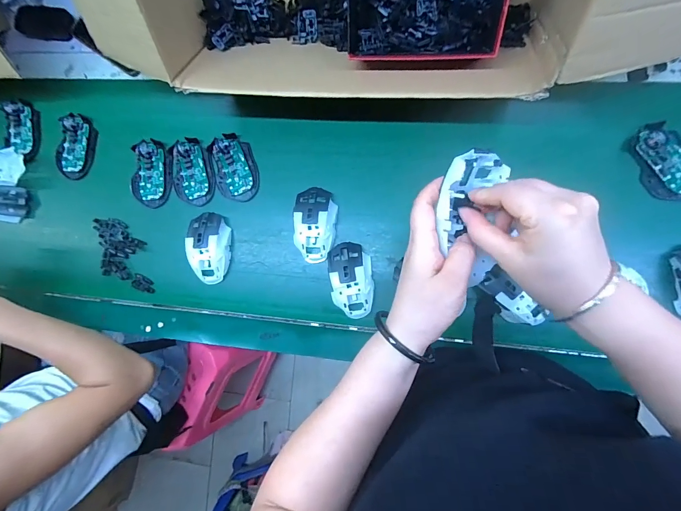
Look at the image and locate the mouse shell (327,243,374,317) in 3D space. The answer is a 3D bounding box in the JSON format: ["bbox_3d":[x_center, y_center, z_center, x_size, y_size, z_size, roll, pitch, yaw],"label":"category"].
[{"bbox_3d":[0.017,0.038,0.522,0.064,0.035,0.113,-7,86,7],"label":"mouse shell"}]

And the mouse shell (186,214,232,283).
[{"bbox_3d":[-0.215,-0.014,0.556,0.063,0.036,0.115,-7,86,7],"label":"mouse shell"}]

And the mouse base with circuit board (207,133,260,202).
[{"bbox_3d":[-0.180,-0.148,0.571,0.072,0.014,0.115,-15,85,7],"label":"mouse base with circuit board"}]

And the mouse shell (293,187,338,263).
[{"bbox_3d":[-0.040,-0.048,0.534,0.063,0.035,0.114,2,87,8],"label":"mouse shell"}]

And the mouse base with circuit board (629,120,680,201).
[{"bbox_3d":[0.465,-0.135,0.478,0.073,0.018,0.113,-18,85,7],"label":"mouse base with circuit board"}]

